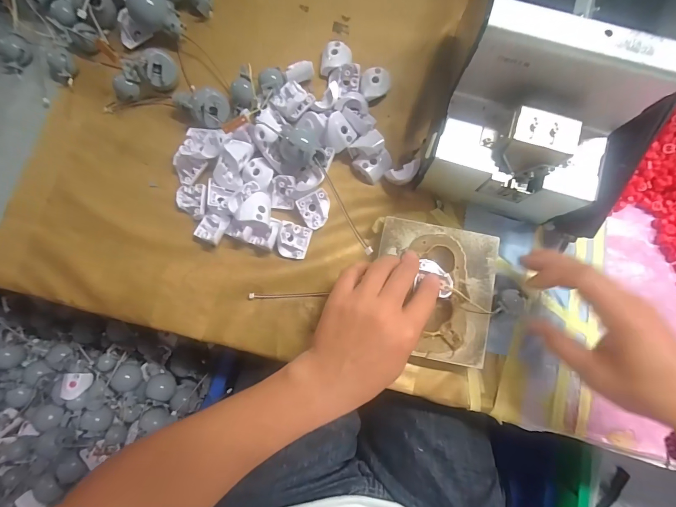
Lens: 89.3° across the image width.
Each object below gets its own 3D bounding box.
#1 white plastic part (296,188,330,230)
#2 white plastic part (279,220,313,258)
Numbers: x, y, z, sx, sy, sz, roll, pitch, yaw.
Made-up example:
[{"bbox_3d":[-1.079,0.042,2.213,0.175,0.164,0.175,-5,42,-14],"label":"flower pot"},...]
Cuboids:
[{"bbox_3d":[-0.021,-0.043,0.325,0.031,0.015,0.032,-31,110,-14],"label":"white plastic part"},{"bbox_3d":[-0.043,-0.012,0.317,0.031,0.013,0.032,21,97,-33],"label":"white plastic part"}]

